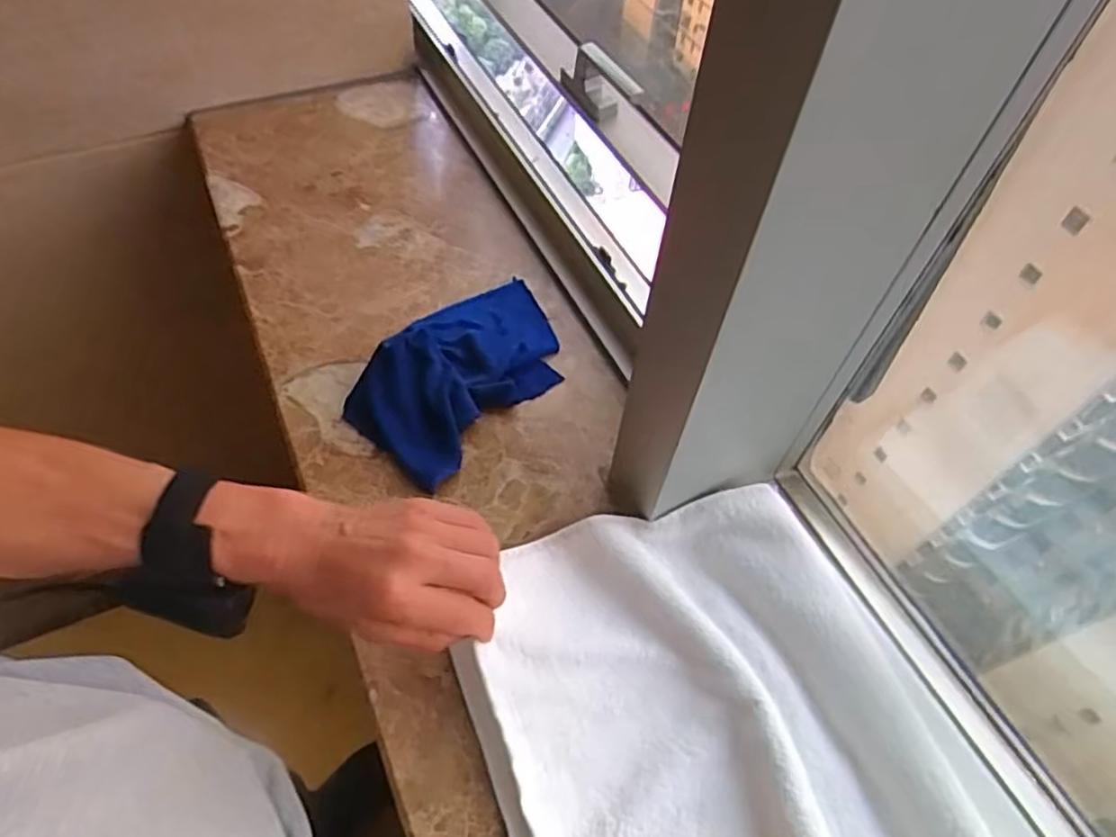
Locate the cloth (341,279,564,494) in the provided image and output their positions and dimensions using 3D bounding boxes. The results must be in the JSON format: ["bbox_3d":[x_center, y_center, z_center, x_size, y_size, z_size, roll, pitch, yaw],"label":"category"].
[{"bbox_3d":[-0.078,-0.055,0.577,0.129,0.032,0.216,35,61,19],"label":"cloth"}]

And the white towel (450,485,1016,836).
[{"bbox_3d":[0.111,0.226,0.390,0.272,0.039,0.382,-14,57,-15],"label":"white towel"}]

